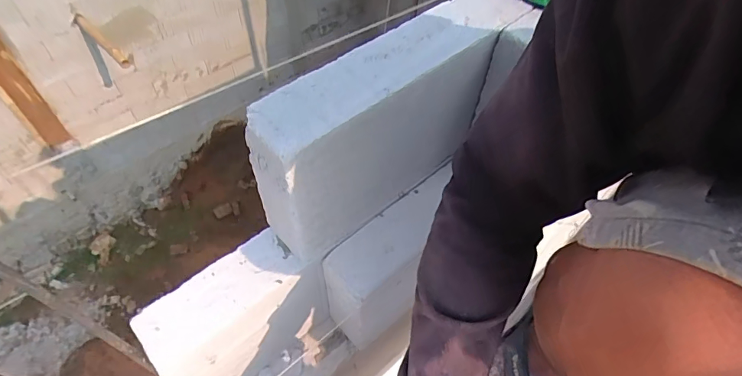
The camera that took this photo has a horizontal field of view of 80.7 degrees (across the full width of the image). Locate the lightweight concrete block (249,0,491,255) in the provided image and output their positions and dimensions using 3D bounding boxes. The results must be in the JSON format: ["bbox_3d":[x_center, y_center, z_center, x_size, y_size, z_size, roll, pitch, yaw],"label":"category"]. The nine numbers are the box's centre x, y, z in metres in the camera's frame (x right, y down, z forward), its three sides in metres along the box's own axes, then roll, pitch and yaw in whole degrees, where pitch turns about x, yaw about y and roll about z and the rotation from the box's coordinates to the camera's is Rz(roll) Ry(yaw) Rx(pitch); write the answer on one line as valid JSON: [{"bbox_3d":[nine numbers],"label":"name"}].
[{"bbox_3d":[0.004,-0.061,0.507,0.277,0.201,0.072,-35,62,-25],"label":"lightweight concrete block"}]

